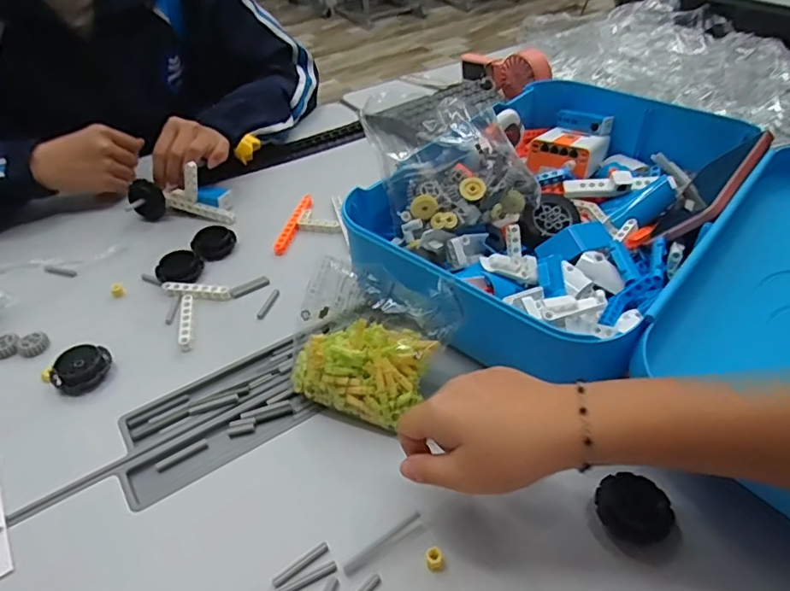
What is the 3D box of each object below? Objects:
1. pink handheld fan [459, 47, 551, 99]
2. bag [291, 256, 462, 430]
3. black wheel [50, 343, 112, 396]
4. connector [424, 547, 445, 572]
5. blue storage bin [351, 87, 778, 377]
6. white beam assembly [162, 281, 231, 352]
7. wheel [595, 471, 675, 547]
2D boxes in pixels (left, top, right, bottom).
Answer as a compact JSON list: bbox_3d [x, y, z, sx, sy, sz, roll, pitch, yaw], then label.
[{"bbox_3d":[0.163,-0.352,0.891,0.032,0.066,0.190,-23,32,-27],"label":"pink handheld fan"},{"bbox_3d":[-0.022,0.035,0.442,0.119,0.113,0.041,18,1,13],"label":"bag"},{"bbox_3d":[-0.274,0.063,0.492,0.041,0.018,0.045,-1,42,1],"label":"black wheel"},{"bbox_3d":[0.026,0.169,0.360,0.012,0.009,0.014,-8,42,-7],"label":"connector"},{"bbox_3d":[0.159,-0.081,0.568,0.275,0.112,0.423,29,51,29],"label":"blue storage bin"},{"bbox_3d":[-0.189,0.010,0.550,0.058,0.010,0.096,-19,44,-18],"label":"white beam assembly"},{"bbox_3d":[0.163,0.146,0.384,0.049,0.019,0.042,24,48,26],"label":"wheel"}]

